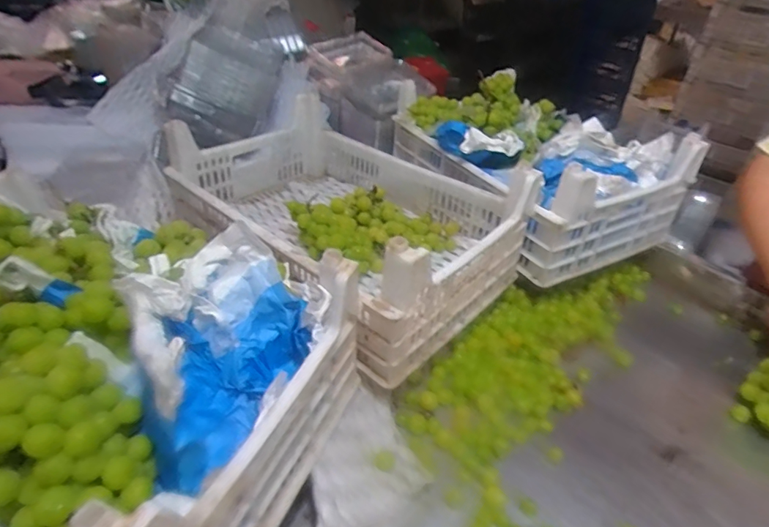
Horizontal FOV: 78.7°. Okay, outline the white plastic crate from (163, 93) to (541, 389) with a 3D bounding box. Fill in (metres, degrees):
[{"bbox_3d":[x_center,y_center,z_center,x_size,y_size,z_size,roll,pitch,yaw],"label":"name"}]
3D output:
[{"bbox_3d":[-0.073,-0.110,0.867,0.584,0.218,0.382,31,45,33],"label":"white plastic crate"}]

